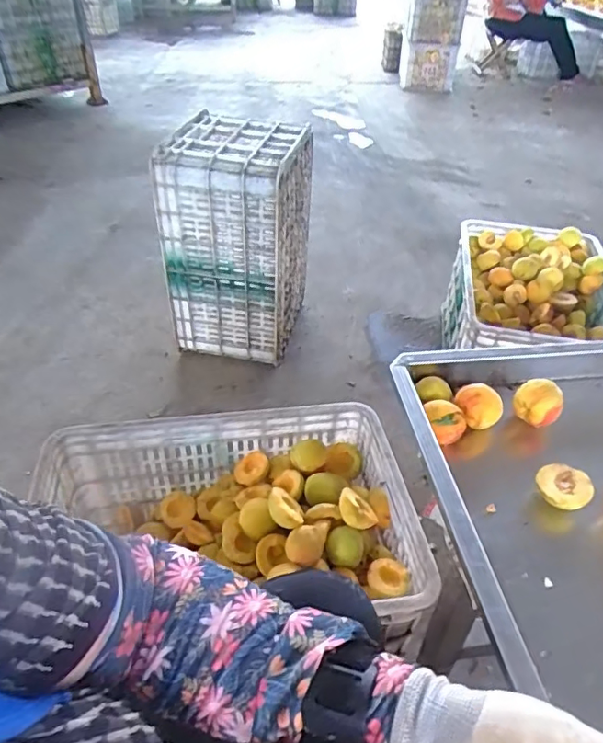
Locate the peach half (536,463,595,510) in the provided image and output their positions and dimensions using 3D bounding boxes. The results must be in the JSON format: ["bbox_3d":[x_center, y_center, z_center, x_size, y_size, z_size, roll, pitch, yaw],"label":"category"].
[{"bbox_3d":[0.299,0.140,0.605,0.059,0.041,0.057,29,49,27],"label":"peach half"}]

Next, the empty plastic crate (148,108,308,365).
[{"bbox_3d":[-0.148,-0.302,1.293,0.271,0.522,0.305,10,42,9],"label":"empty plastic crate"}]

